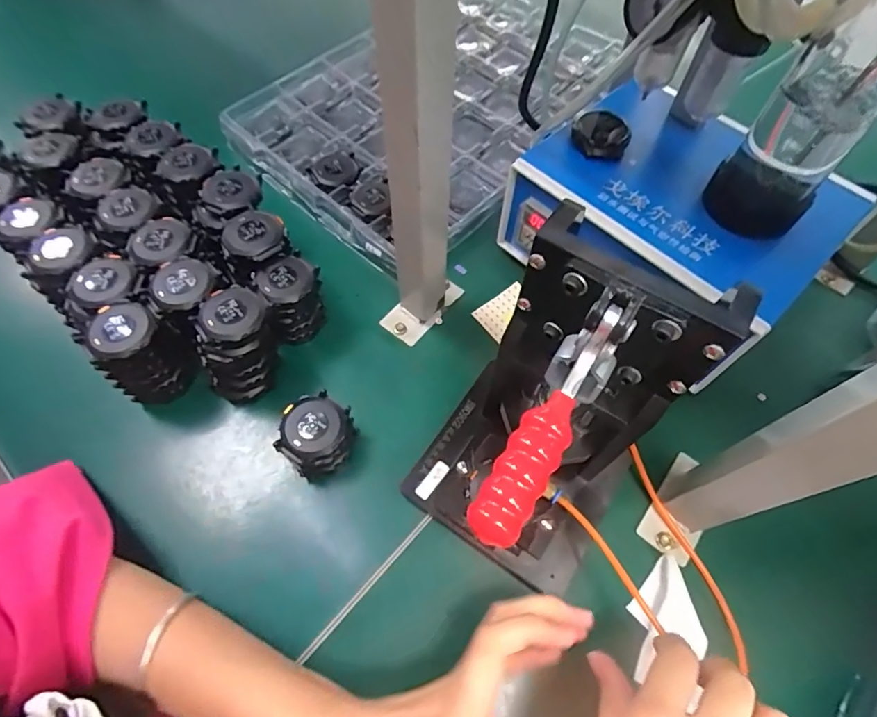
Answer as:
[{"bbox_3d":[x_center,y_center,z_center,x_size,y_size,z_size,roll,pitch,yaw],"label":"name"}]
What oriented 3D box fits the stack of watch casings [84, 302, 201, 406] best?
[{"bbox_3d":[-0.229,-0.001,0.375,0.058,0.070,0.057,29,65,14],"label":"stack of watch casings"}]

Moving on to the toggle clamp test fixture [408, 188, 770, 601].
[{"bbox_3d":[0.052,0.044,0.272,0.137,0.233,0.104,-37,69,-18],"label":"toggle clamp test fixture"}]

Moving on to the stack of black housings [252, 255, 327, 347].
[{"bbox_3d":[-0.123,-0.047,0.412,0.054,0.066,0.049,-28,66,-15],"label":"stack of black housings"}]

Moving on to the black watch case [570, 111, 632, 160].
[{"bbox_3d":[0.135,-0.185,0.401,0.044,0.016,0.039,2,62,0],"label":"black watch case"}]

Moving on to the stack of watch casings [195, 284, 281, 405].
[{"bbox_3d":[-0.158,-0.010,0.383,0.065,0.074,0.054,-30,66,-16],"label":"stack of watch casings"}]

